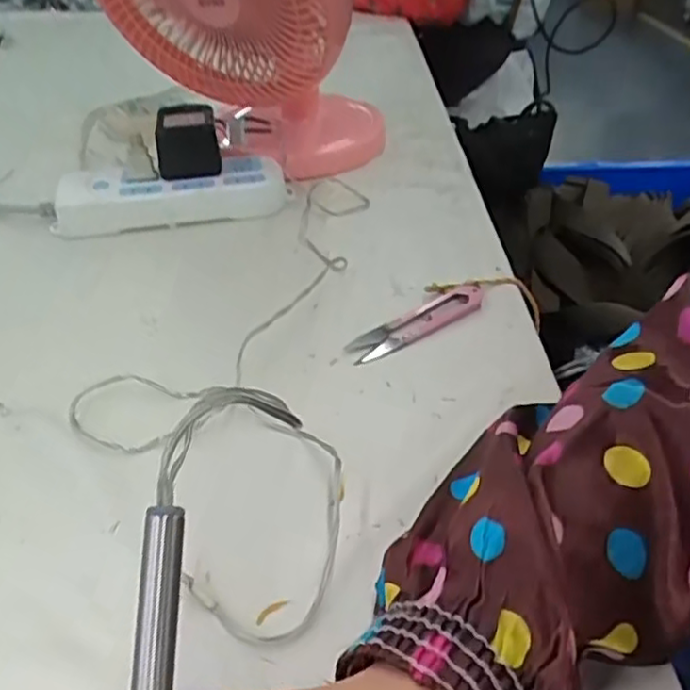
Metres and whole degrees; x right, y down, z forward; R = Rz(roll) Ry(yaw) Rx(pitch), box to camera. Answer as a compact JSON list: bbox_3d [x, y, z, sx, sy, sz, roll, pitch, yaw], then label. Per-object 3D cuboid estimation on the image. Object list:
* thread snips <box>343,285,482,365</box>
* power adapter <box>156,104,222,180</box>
[{"bbox_3d":[0.047,-0.015,0.438,0.102,0.013,0.025,-22,43,-27],"label":"thread snips"},{"bbox_3d":[-0.135,-0.173,0.585,0.051,0.046,0.067,-8,36,-11],"label":"power adapter"}]

